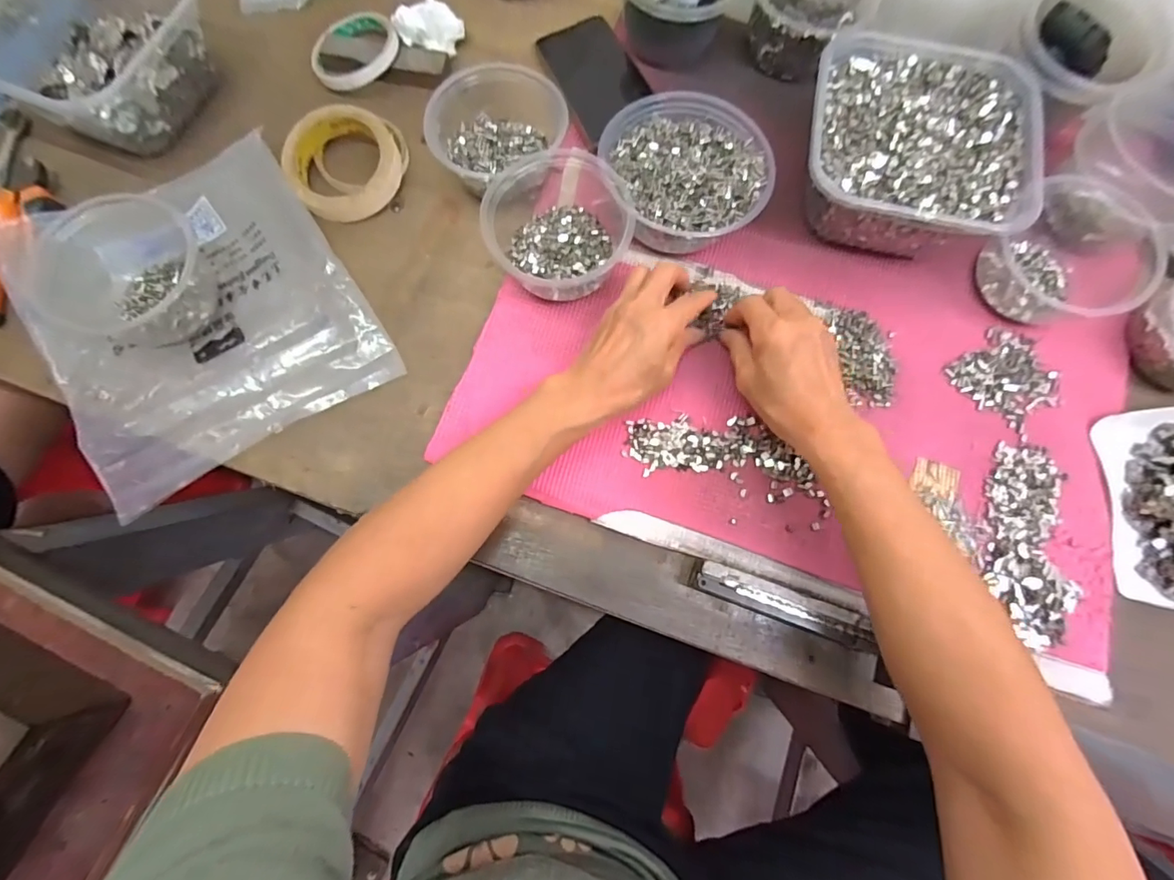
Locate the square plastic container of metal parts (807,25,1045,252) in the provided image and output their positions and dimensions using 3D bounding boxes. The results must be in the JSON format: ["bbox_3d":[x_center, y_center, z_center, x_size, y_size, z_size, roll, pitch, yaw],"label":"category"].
[{"bbox_3d":[0.266,-0.244,0.420,0.174,0.062,0.177,12,75,2],"label":"square plastic container of metal parts"}]

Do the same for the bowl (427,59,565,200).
[{"bbox_3d":[-0.078,-0.272,0.430,0.112,0.060,0.105,0,75,-1],"label":"bowl"}]

